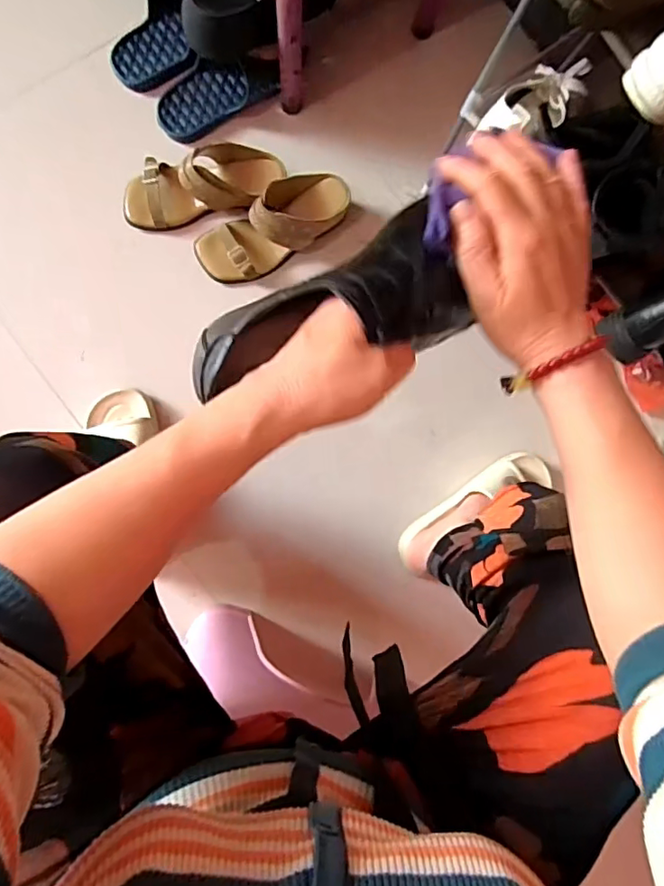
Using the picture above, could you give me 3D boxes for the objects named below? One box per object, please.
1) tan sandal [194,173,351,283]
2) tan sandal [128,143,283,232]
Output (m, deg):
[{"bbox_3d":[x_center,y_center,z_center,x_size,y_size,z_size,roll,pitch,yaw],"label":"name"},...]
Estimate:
[{"bbox_3d":[-0.082,-0.318,0.791,0.238,0.082,0.093,-29,89,-6],"label":"tan sandal"},{"bbox_3d":[-0.196,-0.383,0.785,0.242,0.085,0.099,-14,88,6],"label":"tan sandal"}]

